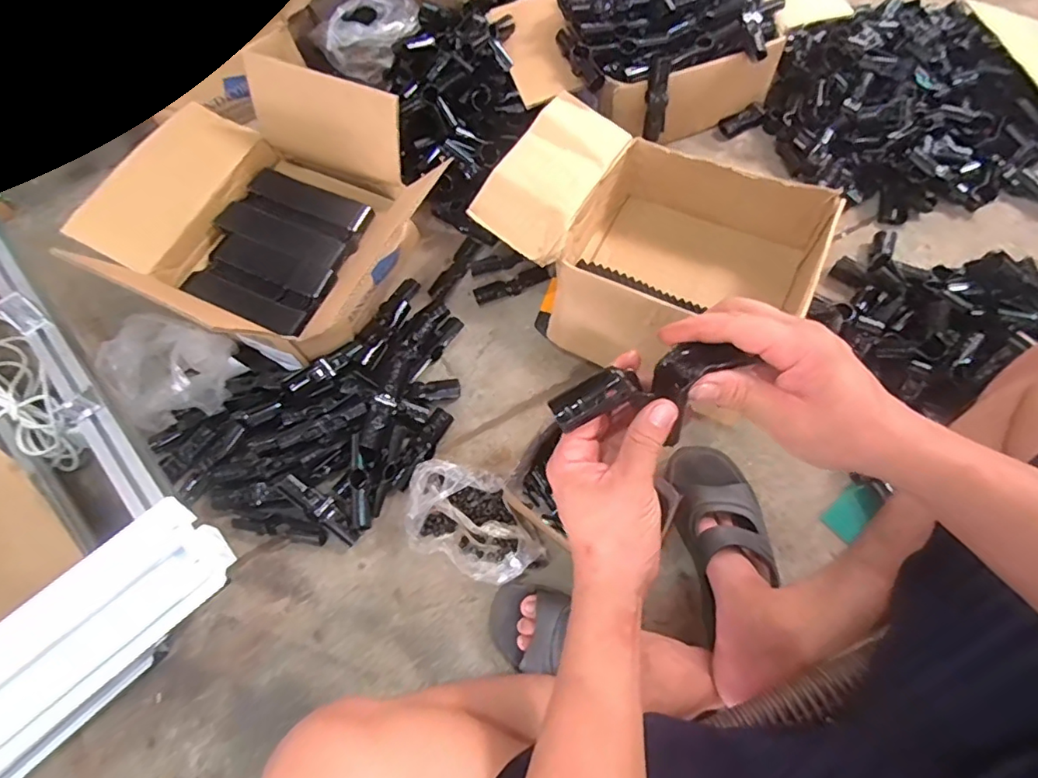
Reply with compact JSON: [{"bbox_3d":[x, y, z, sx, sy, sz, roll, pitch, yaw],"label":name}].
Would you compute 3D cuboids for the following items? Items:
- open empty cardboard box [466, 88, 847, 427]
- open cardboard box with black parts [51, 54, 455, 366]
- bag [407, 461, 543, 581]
[{"bbox_3d":[0.174,-0.201,0.830,0.453,0.162,0.336,27,72,16],"label":"open empty cardboard box"},{"bbox_3d":[-0.419,-0.274,0.846,0.474,0.186,0.386,20,66,12],"label":"open cardboard box with black parts"},{"bbox_3d":[-0.070,0.170,0.733,0.180,0.059,0.128,21,70,14],"label":"bag"}]

